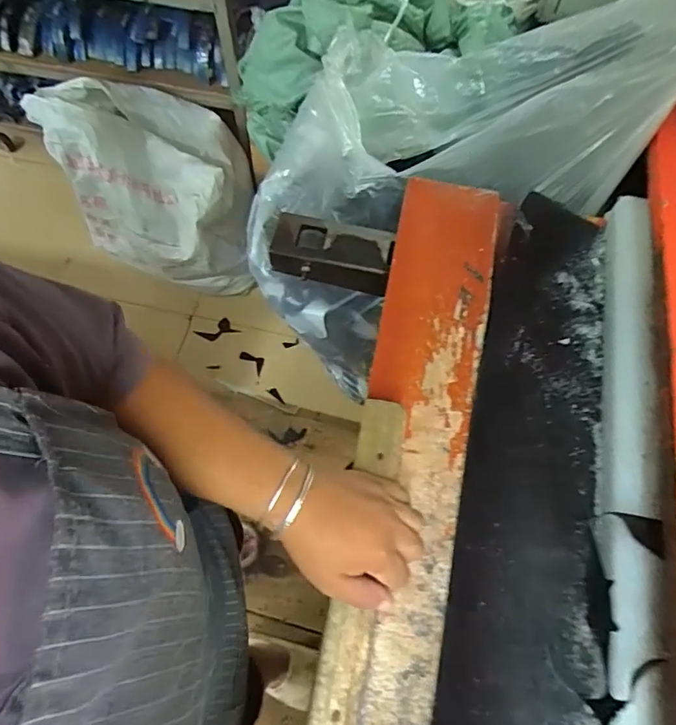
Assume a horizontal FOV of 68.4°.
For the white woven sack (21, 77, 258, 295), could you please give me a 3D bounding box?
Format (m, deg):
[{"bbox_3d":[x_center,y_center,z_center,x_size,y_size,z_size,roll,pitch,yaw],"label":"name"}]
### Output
[{"bbox_3d":[-0.509,-0.502,1.461,0.460,0.559,0.421,5,69,3],"label":"white woven sack"}]

